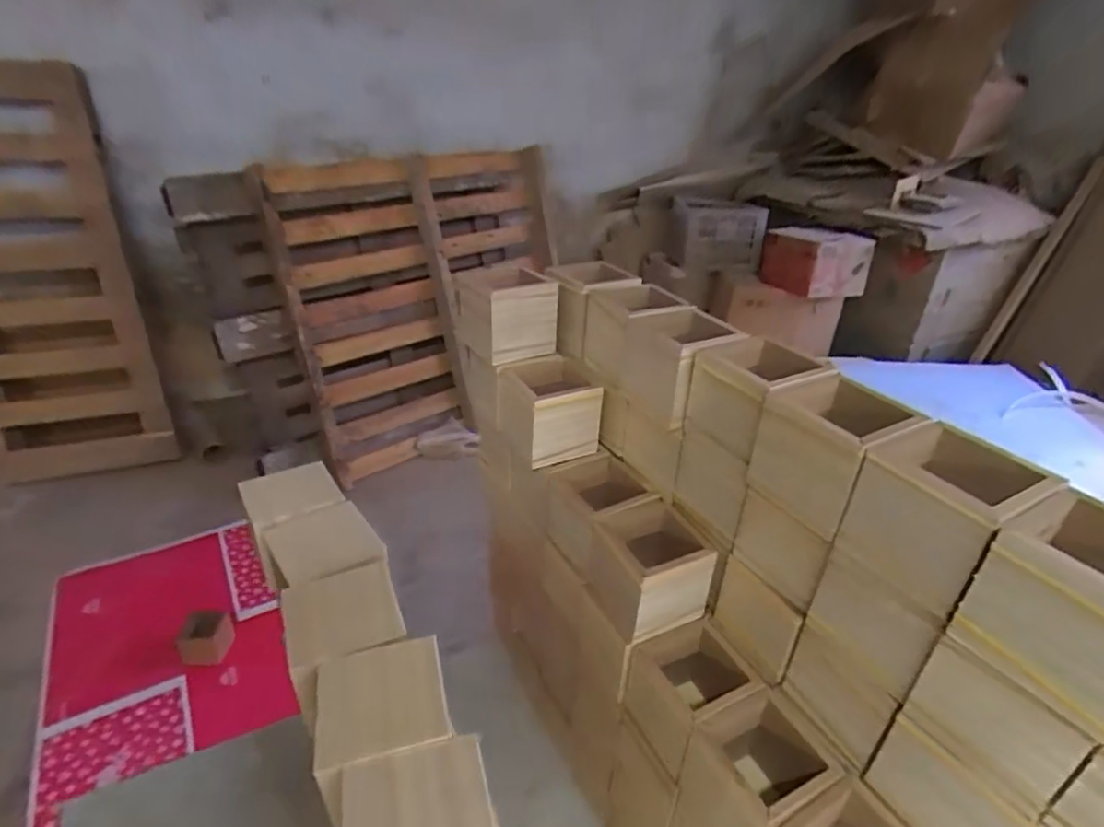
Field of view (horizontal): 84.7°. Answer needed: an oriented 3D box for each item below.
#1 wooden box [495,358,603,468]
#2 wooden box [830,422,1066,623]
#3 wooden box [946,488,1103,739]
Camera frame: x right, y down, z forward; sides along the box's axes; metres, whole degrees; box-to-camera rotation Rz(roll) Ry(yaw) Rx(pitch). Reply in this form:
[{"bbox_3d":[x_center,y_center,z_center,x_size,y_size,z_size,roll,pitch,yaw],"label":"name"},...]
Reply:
[{"bbox_3d":[0.000,0.000,0.733,0.097,0.102,0.100,-15,35,-26],"label":"wooden box"},{"bbox_3d":[0.283,0.074,0.435,0.091,0.093,0.092,-15,35,-26],"label":"wooden box"},{"bbox_3d":[0.314,0.115,0.359,0.086,0.091,0.098,-18,37,-29],"label":"wooden box"}]

